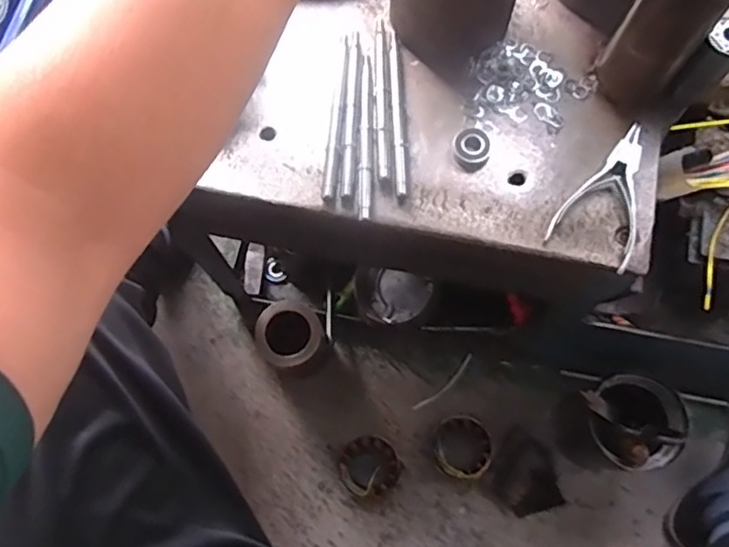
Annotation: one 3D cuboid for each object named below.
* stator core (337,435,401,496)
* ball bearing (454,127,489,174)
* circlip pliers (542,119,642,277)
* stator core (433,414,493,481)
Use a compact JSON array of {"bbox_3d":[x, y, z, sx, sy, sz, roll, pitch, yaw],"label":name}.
[{"bbox_3d":[0.007,0.276,0.882,0.083,0.044,0.082,0,74,0],"label":"stator core"},{"bbox_3d":[0.094,-0.110,0.541,0.032,0.011,0.038,10,74,3],"label":"ball bearing"},{"bbox_3d":[0.209,-0.072,0.526,0.068,0.014,0.130,24,75,7],"label":"circlip pliers"},{"bbox_3d":[0.140,0.247,0.875,0.085,0.039,0.089,5,74,2],"label":"stator core"}]

